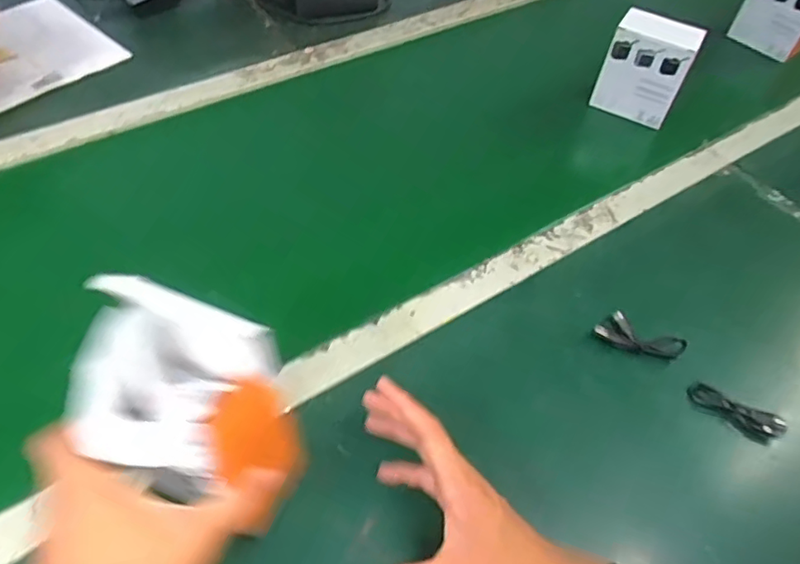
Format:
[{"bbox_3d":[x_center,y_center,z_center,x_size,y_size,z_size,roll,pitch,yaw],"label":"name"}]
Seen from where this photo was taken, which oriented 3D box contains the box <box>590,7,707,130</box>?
[{"bbox_3d":[0.312,-0.269,0.749,0.108,0.114,0.068,25,55,16],"label":"box"}]

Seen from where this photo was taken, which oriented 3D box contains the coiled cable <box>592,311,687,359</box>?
[{"bbox_3d":[0.224,0.053,0.547,0.079,0.014,0.030,25,55,16],"label":"coiled cable"}]

